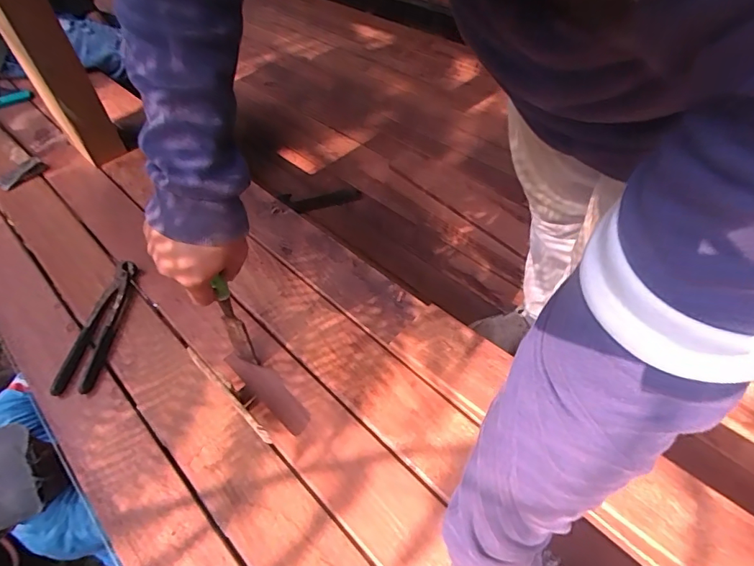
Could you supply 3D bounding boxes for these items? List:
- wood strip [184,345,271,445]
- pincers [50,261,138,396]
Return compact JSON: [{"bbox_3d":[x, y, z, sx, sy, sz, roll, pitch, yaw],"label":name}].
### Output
[{"bbox_3d":[-0.174,0.126,0.545,0.011,0.024,0.158,-39,57,-25],"label":"wood strip"},{"bbox_3d":[-0.405,0.060,0.682,0.056,0.015,0.224,-5,49,1],"label":"pincers"}]

